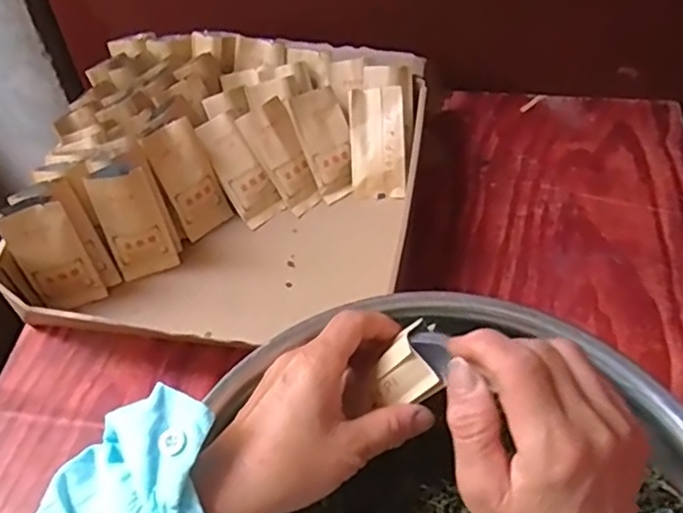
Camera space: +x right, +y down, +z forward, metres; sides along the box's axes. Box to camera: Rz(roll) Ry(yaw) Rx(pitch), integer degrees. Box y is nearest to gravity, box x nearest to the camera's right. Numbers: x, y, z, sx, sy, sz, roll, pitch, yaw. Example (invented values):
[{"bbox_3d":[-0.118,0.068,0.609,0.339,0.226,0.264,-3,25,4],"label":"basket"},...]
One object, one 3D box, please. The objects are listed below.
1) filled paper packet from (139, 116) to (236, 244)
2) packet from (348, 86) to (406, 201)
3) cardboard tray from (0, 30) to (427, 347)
[{"bbox_3d":[-0.140,-0.070,0.597,0.050,0.107,0.009,-35,31,-22],"label":"filled paper packet"},{"bbox_3d":[0.035,-0.109,0.629,0.051,0.106,0.013,-3,8,0],"label":"packet"},{"bbox_3d":[-0.095,-0.068,0.592,0.321,0.099,0.310,5,52,6],"label":"cardboard tray"}]

